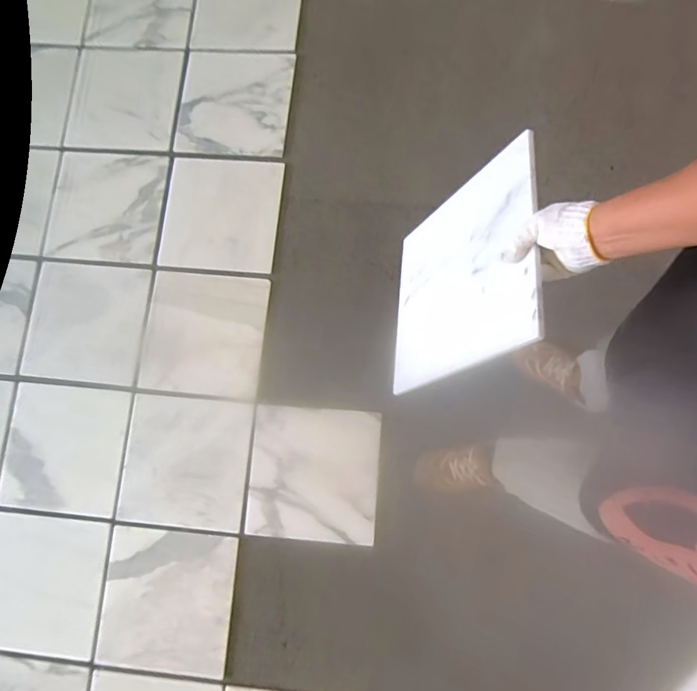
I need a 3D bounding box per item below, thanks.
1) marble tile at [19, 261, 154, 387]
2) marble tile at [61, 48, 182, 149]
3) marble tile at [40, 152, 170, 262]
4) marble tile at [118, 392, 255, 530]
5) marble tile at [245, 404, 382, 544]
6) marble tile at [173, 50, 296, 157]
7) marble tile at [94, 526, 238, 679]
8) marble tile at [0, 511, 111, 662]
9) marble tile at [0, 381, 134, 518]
[{"bbox_3d":[-0.615,-0.056,1.095,0.265,0.014,0.274,6,80,1],"label":"marble tile"},{"bbox_3d":[-0.571,-0.634,1.194,0.257,0.012,0.273,4,81,-2],"label":"marble tile"},{"bbox_3d":[-0.593,-0.346,1.145,0.268,0.016,0.279,4,80,3],"label":"marble tile"},{"bbox_3d":[-0.365,0.256,1.040,0.271,0.009,0.274,5,80,1],"label":"marble tile"},{"bbox_3d":[-0.077,0.283,1.041,0.280,0.015,0.279,4,80,4],"label":"marble tile"},{"bbox_3d":[-0.289,-0.626,1.192,0.276,0.023,0.287,3,77,-1],"label":"marble tile"},{"bbox_3d":[-0.381,0.533,0.978,0.267,0.011,0.264,5,80,1],"label":"marble tile"},{"bbox_3d":[-0.652,0.504,0.990,0.254,0.011,0.269,4,80,1],"label":"marble tile"},{"bbox_3d":[-0.636,0.228,1.046,0.263,0.014,0.270,5,80,1],"label":"marble tile"}]

